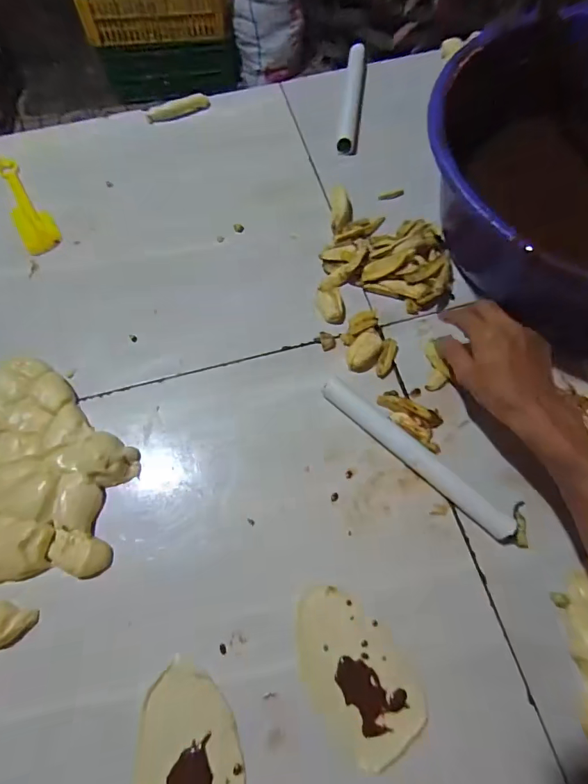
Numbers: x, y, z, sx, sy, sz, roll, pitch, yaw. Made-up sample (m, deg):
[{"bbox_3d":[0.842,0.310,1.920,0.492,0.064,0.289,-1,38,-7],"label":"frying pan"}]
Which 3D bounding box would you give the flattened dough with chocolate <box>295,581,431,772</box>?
[{"bbox_3d":[0.054,0.245,0.366,0.089,0.007,0.138,-33,71,-13],"label":"flattened dough with chocolate"}]

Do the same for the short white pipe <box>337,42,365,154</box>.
[{"bbox_3d":[0.094,-0.478,0.664,0.027,0.030,0.214,8,68,3],"label":"short white pipe"}]

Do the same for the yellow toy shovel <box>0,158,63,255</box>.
[{"bbox_3d":[-0.406,-0.285,0.610,0.051,0.024,0.218,-32,71,-12],"label":"yellow toy shovel"}]

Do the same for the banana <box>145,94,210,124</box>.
[{"bbox_3d":[-0.188,-0.463,0.670,0.104,0.017,0.024,-28,70,-11],"label":"banana"}]

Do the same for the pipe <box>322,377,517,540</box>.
[{"bbox_3d":[0.122,0.063,0.429,0.225,0.024,0.027,39,73,14],"label":"pipe"}]

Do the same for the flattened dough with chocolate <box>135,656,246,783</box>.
[{"bbox_3d":[-0.087,0.299,0.343,0.089,0.011,0.122,-4,68,0],"label":"flattened dough with chocolate"}]

